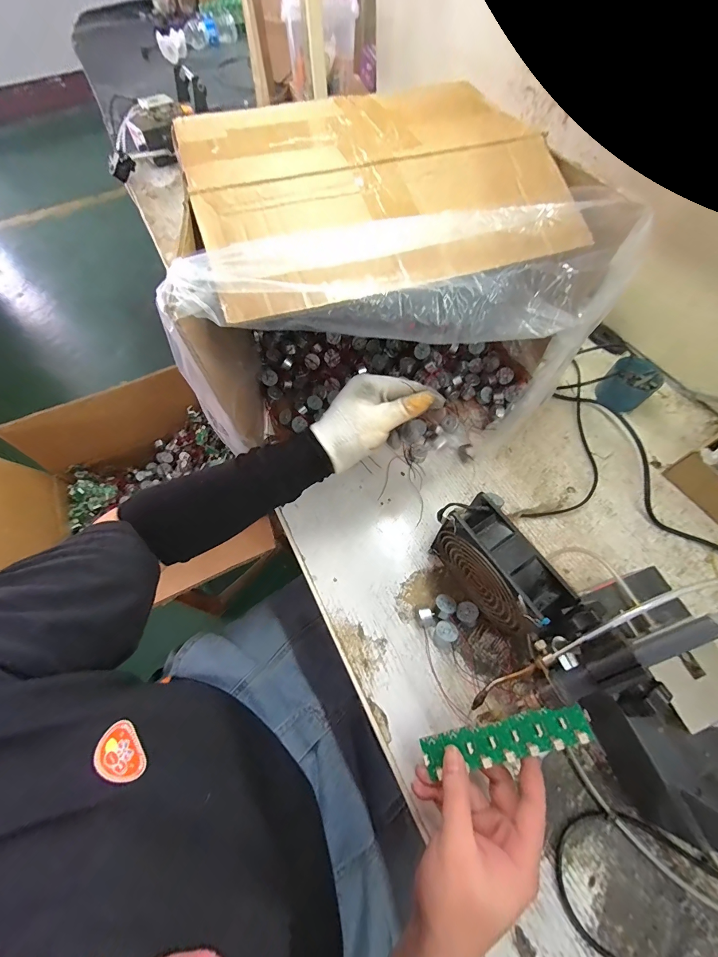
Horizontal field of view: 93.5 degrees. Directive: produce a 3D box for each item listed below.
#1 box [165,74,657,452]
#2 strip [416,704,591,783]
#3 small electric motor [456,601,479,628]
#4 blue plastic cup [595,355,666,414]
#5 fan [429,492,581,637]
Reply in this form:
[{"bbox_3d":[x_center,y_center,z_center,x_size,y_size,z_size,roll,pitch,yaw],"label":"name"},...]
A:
[{"bbox_3d":[0.037,-0.214,0.422,0.428,0.282,0.284,-9,62,-2],"label":"box"},{"bbox_3d":[0.121,0.219,0.283,0.137,0.007,0.028,-19,62,9],"label":"strip"},{"bbox_3d":[0.119,0.150,0.377,0.021,0.020,0.025,24,66,14],"label":"small electric motor"},{"bbox_3d":[0.390,-0.134,0.493,0.060,0.060,0.063,-1,62,2],"label":"blue plastic cup"},{"bbox_3d":[0.131,0.092,0.345,0.050,0.118,0.126,-33,67,-14],"label":"fan"}]

